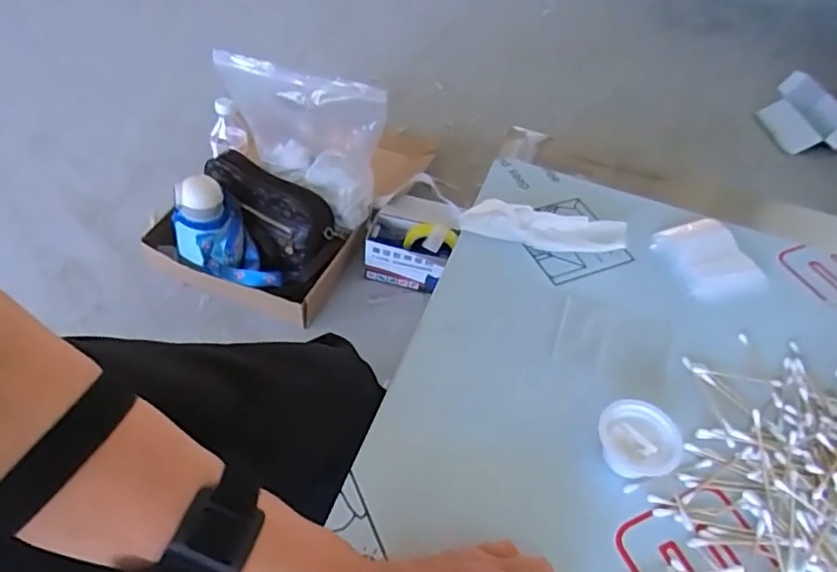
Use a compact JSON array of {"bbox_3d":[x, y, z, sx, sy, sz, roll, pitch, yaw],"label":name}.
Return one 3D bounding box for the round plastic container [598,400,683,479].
[{"bbox_3d":[0.151,0.106,0.409,0.049,0.026,0.052,2,51,-3],"label":"round plastic container"}]

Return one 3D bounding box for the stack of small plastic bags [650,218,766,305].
[{"bbox_3d":[0.270,-0.025,0.548,0.077,0.014,0.086,-17,54,-18],"label":"stack of small plastic bags"}]

